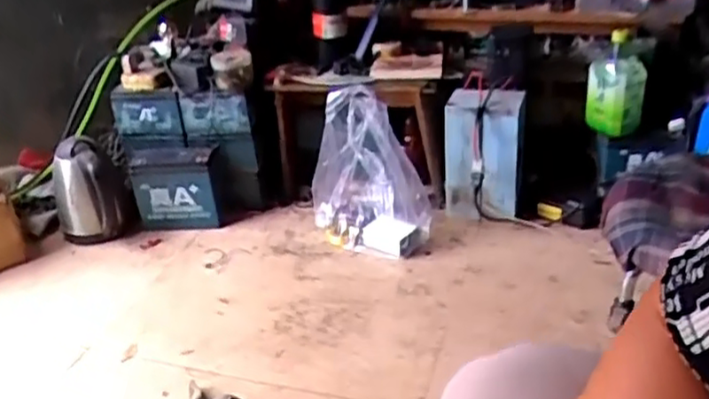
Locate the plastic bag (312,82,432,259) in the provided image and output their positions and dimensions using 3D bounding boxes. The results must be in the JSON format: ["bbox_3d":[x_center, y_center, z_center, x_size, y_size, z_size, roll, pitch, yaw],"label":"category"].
[{"bbox_3d":[0.032,-0.065,1.446,0.238,0.308,0.225,-8,29,-6],"label":"plastic bag"}]

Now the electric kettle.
[{"bbox_3d":[-0.595,-0.025,1.545,0.154,0.228,0.176,-19,31,-23],"label":"electric kettle"}]

